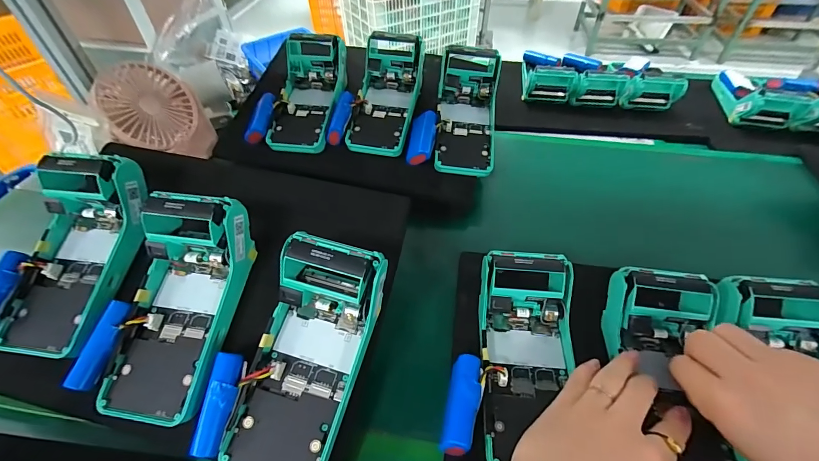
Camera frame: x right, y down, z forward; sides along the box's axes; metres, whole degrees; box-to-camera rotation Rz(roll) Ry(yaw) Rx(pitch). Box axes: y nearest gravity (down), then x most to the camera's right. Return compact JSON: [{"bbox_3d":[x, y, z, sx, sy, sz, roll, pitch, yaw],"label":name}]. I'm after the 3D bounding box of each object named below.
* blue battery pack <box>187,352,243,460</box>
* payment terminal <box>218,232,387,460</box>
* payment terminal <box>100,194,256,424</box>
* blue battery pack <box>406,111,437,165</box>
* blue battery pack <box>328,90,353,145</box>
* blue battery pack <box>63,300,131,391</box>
[{"bbox_3d":[-0.133,0.121,0.257,0.017,0.013,0.065,5,68,5],"label":"blue battery pack"},{"bbox_3d":[-0.074,0.092,0.277,0.074,0.057,0.166,15,81,14],"label":"payment terminal"},{"bbox_3d":[-0.181,0.059,0.298,0.076,0.058,0.168,8,78,8],"label":"payment terminal"},{"bbox_3d":[0.016,-0.117,0.465,0.034,0.018,0.068,11,77,10],"label":"blue battery pack"},{"bbox_3d":[-0.087,-0.151,0.476,0.023,0.024,0.078,9,71,8],"label":"blue battery pack"},{"bbox_3d":[-0.234,0.086,0.281,0.020,0.014,0.065,9,66,8],"label":"blue battery pack"}]

